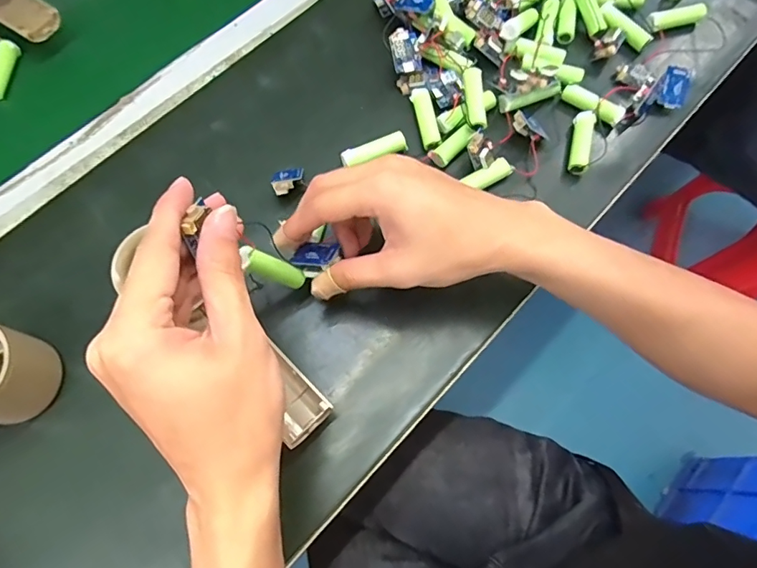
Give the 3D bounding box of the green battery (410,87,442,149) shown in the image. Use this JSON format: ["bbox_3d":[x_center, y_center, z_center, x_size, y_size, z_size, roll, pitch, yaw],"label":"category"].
[{"bbox_3d":[0.037,-0.128,0.379,0.015,0.012,0.051,-12,72,-5],"label":"green battery"}]

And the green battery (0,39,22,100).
[{"bbox_3d":[-0.309,-0.175,0.400,0.013,0.011,0.053,4,70,1],"label":"green battery"}]

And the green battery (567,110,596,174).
[{"bbox_3d":[0.154,-0.108,0.373,0.014,0.015,0.047,13,71,3],"label":"green battery"}]

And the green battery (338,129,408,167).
[{"bbox_3d":[-0.004,-0.101,0.375,0.049,0.014,0.016,-17,72,-7],"label":"green battery"}]

